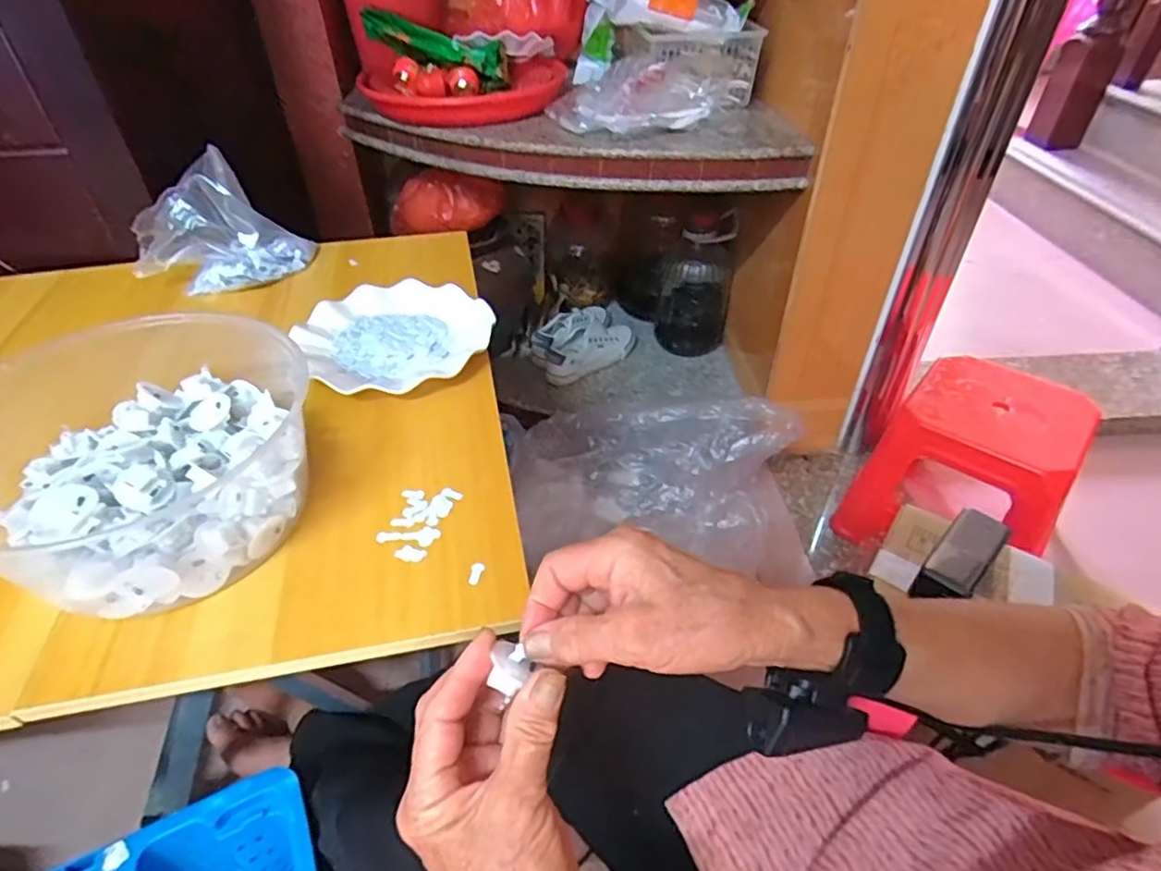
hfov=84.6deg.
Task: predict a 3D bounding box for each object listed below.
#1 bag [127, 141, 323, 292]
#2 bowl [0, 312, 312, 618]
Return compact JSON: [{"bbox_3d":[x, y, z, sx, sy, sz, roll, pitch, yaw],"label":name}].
[{"bbox_3d":[-0.403,-0.232,0.714,0.114,0.103,0.166,27,49,28],"label":"bag"},{"bbox_3d":[-0.296,0.005,0.440,0.194,0.100,0.213,-1,42,0],"label":"bowl"}]

